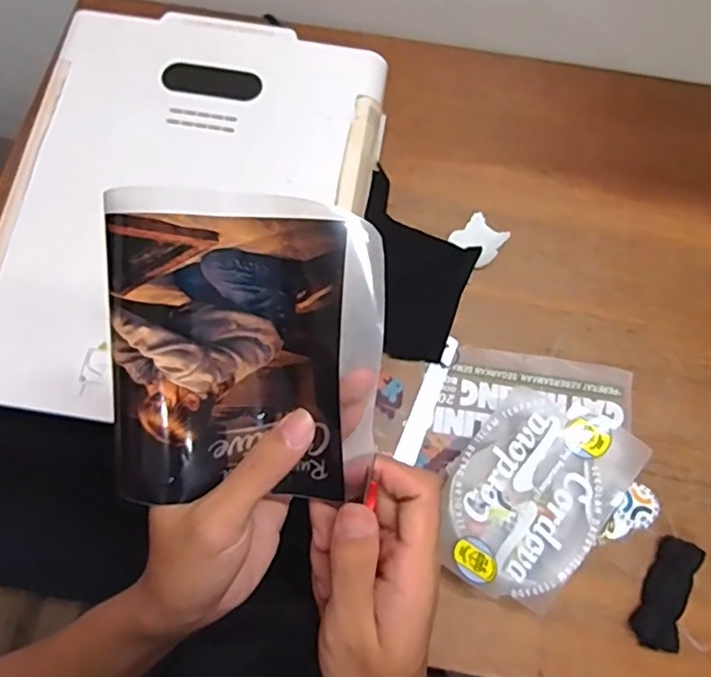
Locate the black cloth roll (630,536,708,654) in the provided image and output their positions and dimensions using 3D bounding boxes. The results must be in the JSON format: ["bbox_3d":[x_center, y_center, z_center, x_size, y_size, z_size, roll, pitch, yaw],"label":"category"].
[{"bbox_3d":[0.375,0.307,0.722,0.049,0.025,0.129,25,74,8],"label":"black cloth roll"}]

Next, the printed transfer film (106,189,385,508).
[{"bbox_3d":[-0.051,0.010,0.270,0.121,0.022,0.142,5,101,1],"label":"printed transfer film"}]

